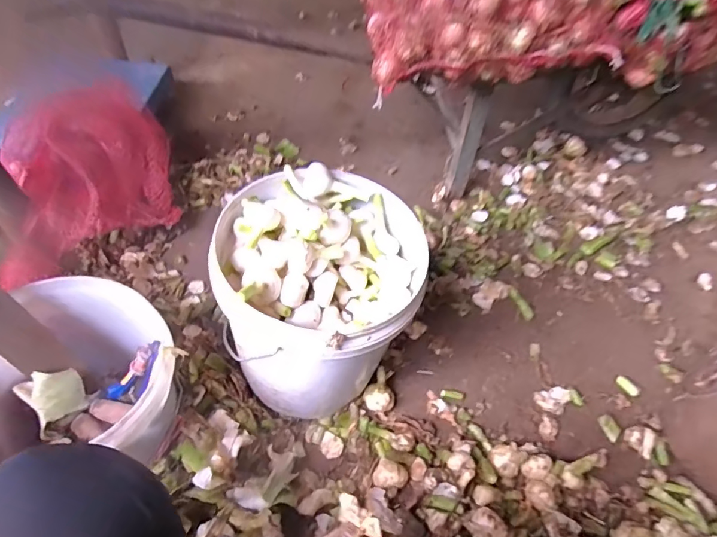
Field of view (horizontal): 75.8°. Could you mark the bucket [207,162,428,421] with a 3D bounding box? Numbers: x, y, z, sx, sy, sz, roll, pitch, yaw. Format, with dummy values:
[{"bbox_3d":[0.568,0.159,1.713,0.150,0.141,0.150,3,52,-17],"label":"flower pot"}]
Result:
[{"bbox_3d":[-0.055,0.039,0.663,0.248,0.281,0.253,2,50,-3],"label":"bucket"}]

